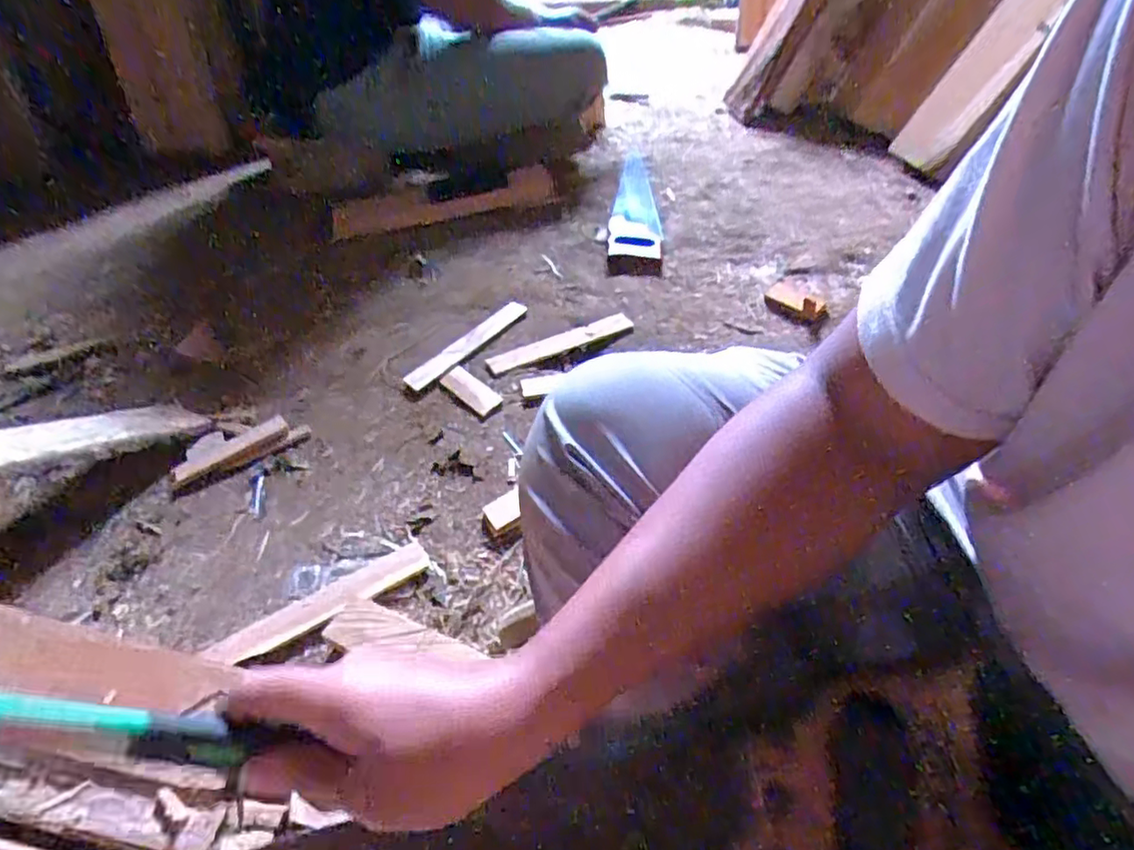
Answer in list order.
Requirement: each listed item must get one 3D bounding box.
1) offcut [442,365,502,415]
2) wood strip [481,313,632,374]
[{"bbox_3d":[-0.130,-0.049,0.858,0.035,0.011,0.106,-34,52,-30],"label":"offcut"},{"bbox_3d":[-0.009,-0.120,0.912,0.217,0.009,0.030,-17,45,-15],"label":"wood strip"}]

